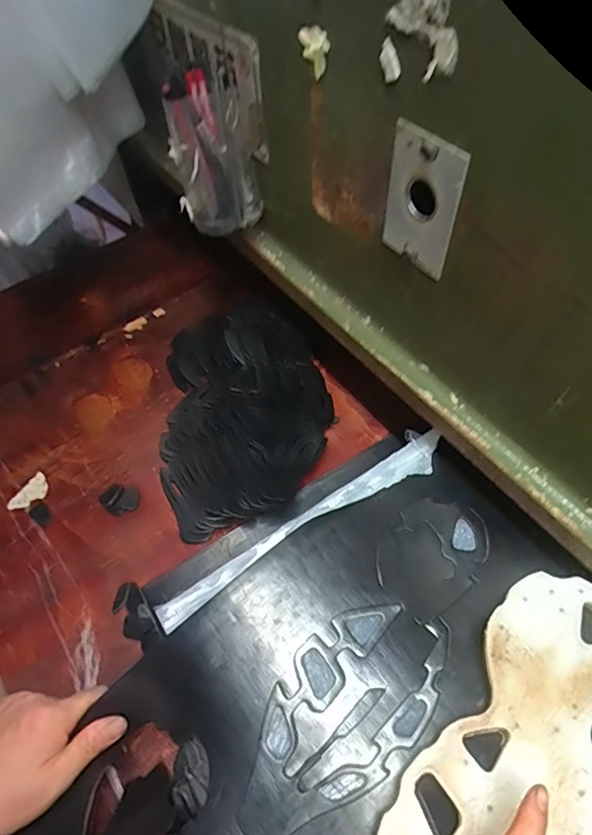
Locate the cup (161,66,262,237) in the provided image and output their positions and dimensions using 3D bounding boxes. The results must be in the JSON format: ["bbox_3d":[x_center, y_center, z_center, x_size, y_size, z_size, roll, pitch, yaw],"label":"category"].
[{"bbox_3d":[-0.081,-0.253,0.479,0.077,0.114,0.091,-11,55,-3],"label":"cup"}]

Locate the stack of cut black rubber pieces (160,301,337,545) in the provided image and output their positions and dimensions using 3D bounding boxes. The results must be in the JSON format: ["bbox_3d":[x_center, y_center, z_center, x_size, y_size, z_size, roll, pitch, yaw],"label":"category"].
[{"bbox_3d":[-0.057,-0.014,0.535,0.177,0.037,0.256,-11,55,-3],"label":"stack of cut black rubber pieces"}]

